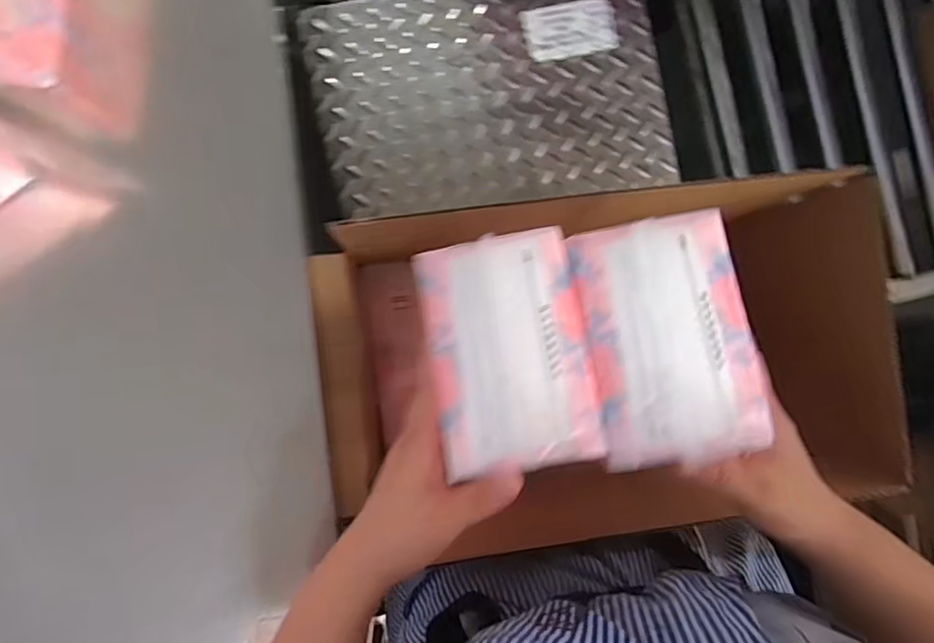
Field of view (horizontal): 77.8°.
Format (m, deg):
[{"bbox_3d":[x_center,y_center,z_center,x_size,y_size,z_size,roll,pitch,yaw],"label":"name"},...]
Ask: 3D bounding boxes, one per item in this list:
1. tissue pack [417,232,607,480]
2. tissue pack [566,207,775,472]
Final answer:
[{"bbox_3d":[0.023,0.015,0.319,0.084,0.044,0.122,-10,92,-6],"label":"tissue pack"},{"bbox_3d":[0.108,0.008,0.310,0.081,0.040,0.125,-8,92,-6],"label":"tissue pack"}]

